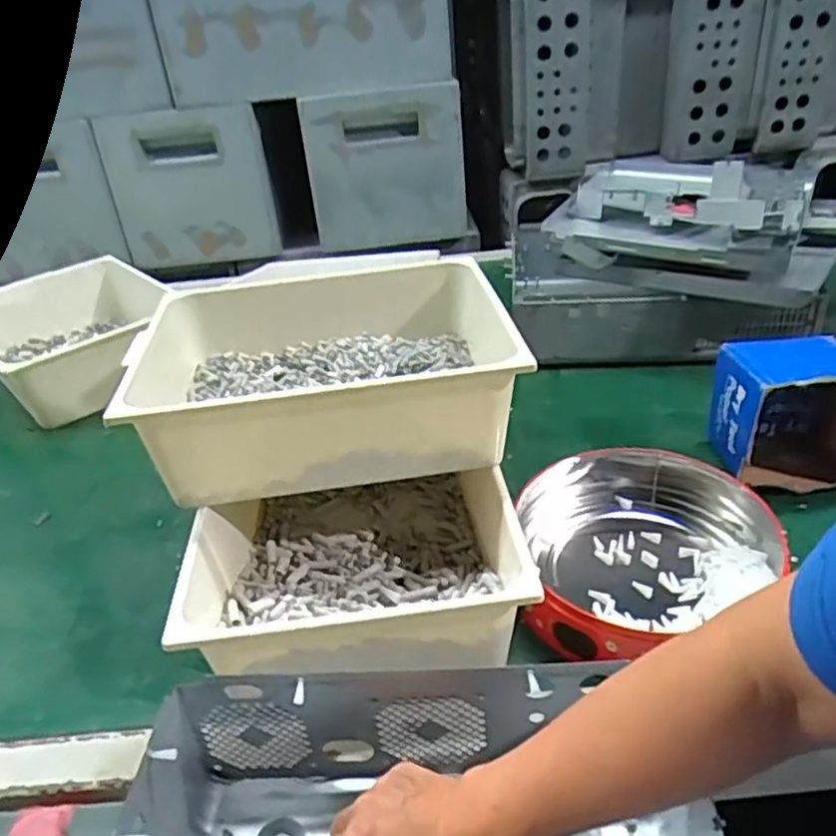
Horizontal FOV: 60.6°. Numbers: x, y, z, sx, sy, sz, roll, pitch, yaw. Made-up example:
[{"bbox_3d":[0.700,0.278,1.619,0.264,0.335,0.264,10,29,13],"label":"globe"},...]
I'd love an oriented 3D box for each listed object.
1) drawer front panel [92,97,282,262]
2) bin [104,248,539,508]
[{"bbox_3d":[-0.414,-0.417,1.302,0.276,0.275,0.028,-5,31,2],"label":"drawer front panel"},{"bbox_3d":[-0.091,-0.040,0.709,0.361,0.122,0.259,-6,31,-1],"label":"bin"}]

